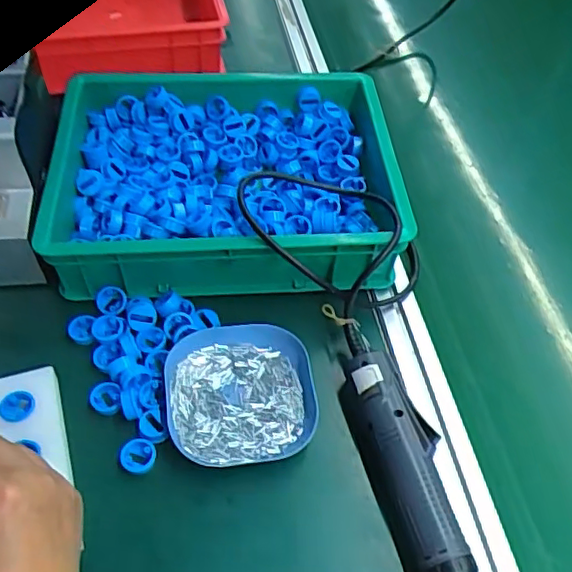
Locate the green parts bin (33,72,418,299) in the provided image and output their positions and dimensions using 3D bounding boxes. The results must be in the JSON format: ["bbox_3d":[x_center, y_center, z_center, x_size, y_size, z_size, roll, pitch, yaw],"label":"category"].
[{"bbox_3d":[-0.067,-0.116,0.639,0.347,0.088,0.280,0,50,-5],"label":"green parts bin"}]

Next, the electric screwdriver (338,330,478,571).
[{"bbox_3d":[0.096,0.148,0.471,0.052,0.043,0.272,-12,52,-14],"label":"electric screwdriver"}]

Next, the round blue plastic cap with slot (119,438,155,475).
[{"bbox_3d":[-0.119,0.136,0.482,0.029,0.010,0.026,1,50,-4],"label":"round blue plastic cap with slot"}]

